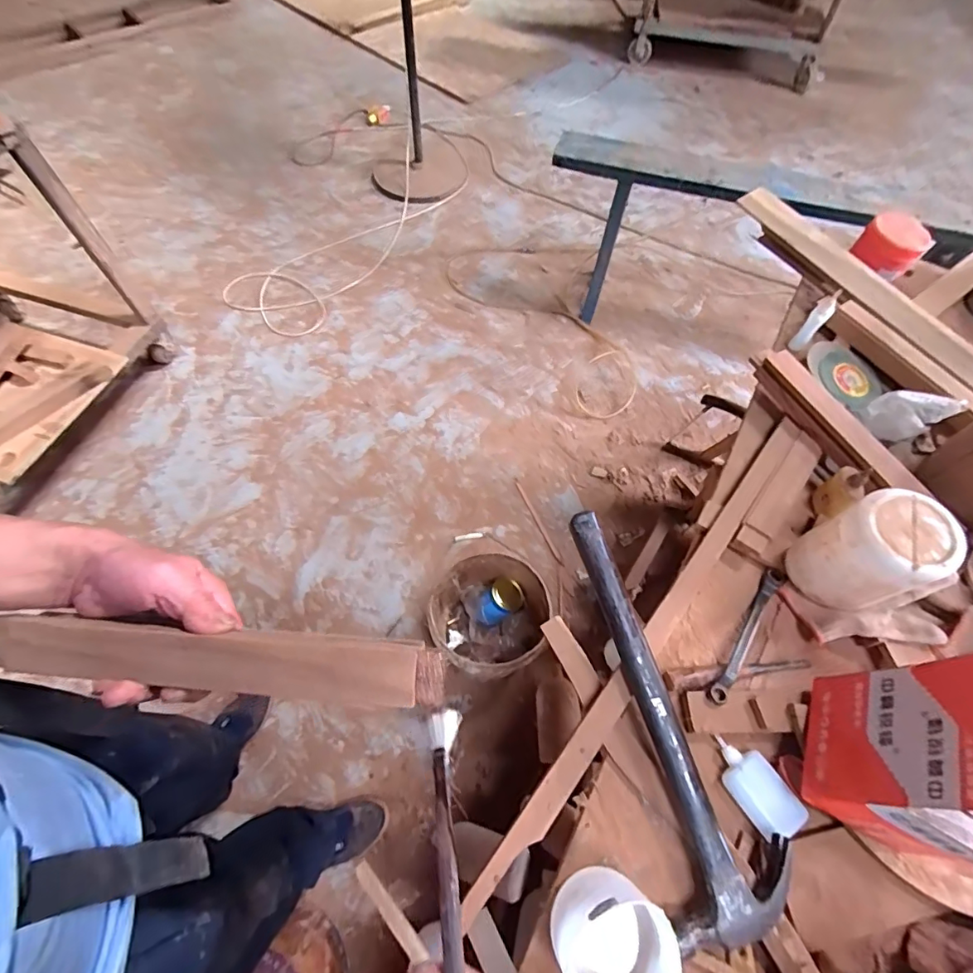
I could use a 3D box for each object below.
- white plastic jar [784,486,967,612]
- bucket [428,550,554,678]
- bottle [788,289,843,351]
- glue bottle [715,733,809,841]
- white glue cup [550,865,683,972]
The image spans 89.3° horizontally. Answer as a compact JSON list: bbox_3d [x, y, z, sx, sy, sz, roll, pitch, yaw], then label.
[{"bbox_3d":[0.406,0.081,0.543,0.087,0.171,0.097,-13,63,-8],"label":"white plastic jar"},{"bbox_3d":[0.001,0.312,1.156,0.246,0.263,0.244,1,61,-1],"label":"bucket"},{"bbox_3d":[0.511,-0.256,0.767,0.026,0.101,0.026,34,47,14],"label":"bottle"},{"bbox_3d":[0.275,0.303,0.502,0.053,0.023,0.093,-27,65,-15],"label":"glue bottle"},{"bbox_3d":[0.106,0.392,0.422,0.090,0.079,0.092,1,61,-1],"label":"white glue cup"}]

